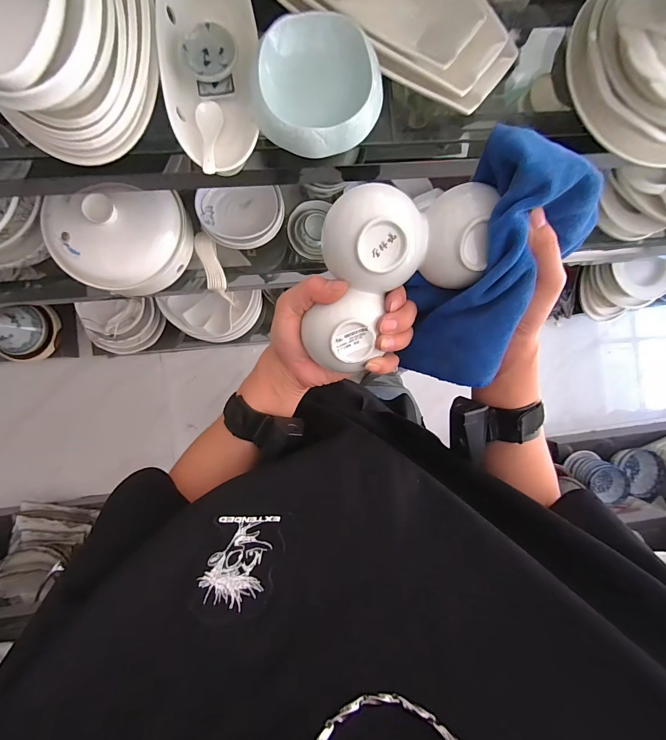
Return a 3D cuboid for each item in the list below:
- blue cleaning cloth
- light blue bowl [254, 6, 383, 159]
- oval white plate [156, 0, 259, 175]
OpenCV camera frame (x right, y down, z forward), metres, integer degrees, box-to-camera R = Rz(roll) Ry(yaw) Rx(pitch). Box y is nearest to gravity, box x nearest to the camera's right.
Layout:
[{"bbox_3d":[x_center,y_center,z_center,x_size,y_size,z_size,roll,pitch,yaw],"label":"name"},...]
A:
[{"bbox_3d":[0.132,-0.073,0.283,0.107,0.060,0.197,18,121,-5],"label":"blue cleaning cloth"},{"bbox_3d":[-0.020,-0.397,0.488,0.170,0.066,0.160,0,90,-5],"label":"light blue bowl"},{"bbox_3d":[-0.183,-0.462,0.513,0.137,0.043,0.342,-4,90,-5],"label":"oval white plate"}]

